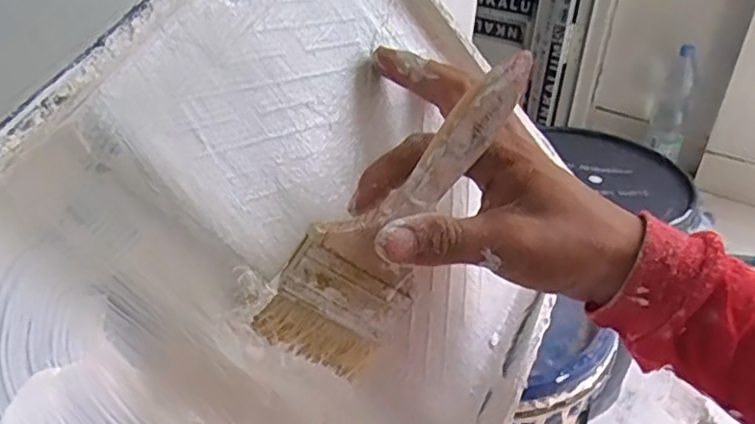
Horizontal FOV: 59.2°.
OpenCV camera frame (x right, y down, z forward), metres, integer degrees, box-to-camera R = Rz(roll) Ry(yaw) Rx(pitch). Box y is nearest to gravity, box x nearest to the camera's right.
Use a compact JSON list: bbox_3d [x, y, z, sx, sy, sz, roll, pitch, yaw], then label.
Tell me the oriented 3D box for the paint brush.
[{"bbox_3d":[0.014,0.000,0.307,0.060,0.166,0.019,33,7,-42],"label":"paint brush"}]

